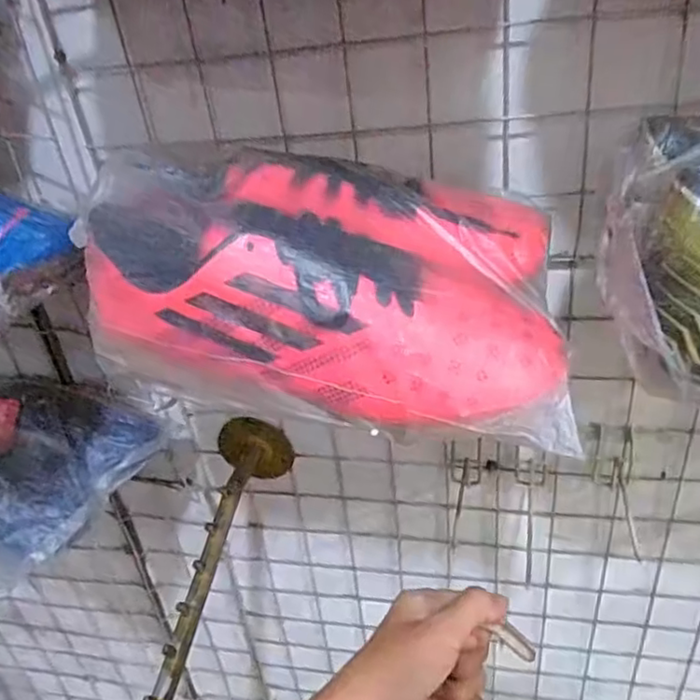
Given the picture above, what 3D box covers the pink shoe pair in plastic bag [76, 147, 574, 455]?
[{"bbox_3d":[-0.007,-0.042,0.353,0.244,0.107,0.127,4,34,18],"label":"pink shoe pair in plastic bag"}]

